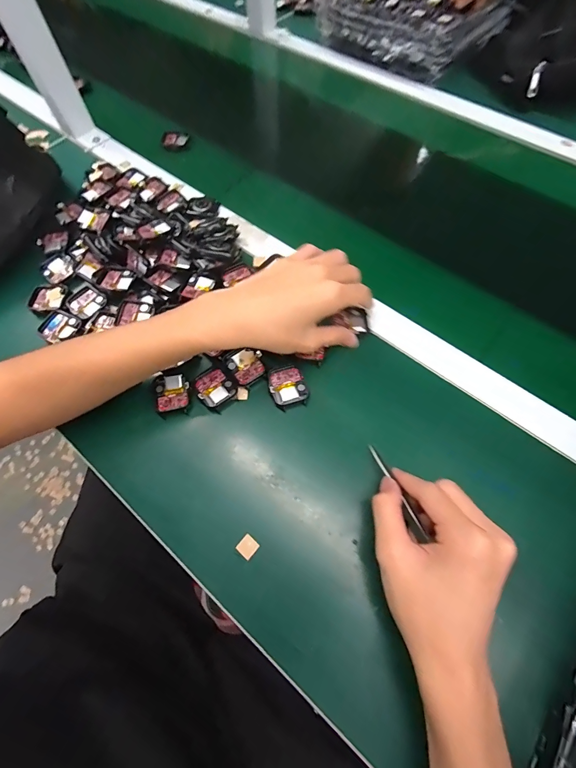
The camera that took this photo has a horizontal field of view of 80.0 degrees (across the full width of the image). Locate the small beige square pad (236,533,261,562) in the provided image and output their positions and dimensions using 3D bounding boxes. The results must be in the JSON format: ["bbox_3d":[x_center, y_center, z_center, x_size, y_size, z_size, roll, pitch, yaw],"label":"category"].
[{"bbox_3d":[-0.035,0.143,0.301,0.016,0.004,0.016,37,70,17],"label":"small beige square pad"}]

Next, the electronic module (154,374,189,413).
[{"bbox_3d":[-0.120,0.008,0.356,0.034,0.004,0.039,-10,65,-4],"label":"electronic module"}]

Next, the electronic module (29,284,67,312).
[{"bbox_3d":[-0.288,-0.104,0.412,0.041,0.004,0.037,0,64,1],"label":"electronic module"}]

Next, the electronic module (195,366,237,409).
[{"bbox_3d":[-0.077,0.003,0.357,0.036,0.005,0.040,-40,70,-17],"label":"electronic module"}]

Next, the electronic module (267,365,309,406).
[{"bbox_3d":[0.000,0.001,0.355,0.036,0.005,0.040,-13,68,-4],"label":"electronic module"}]

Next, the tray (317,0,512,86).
[{"bbox_3d":[0.233,-0.692,0.639,0.270,0.081,0.258,38,70,17],"label":"tray"}]

